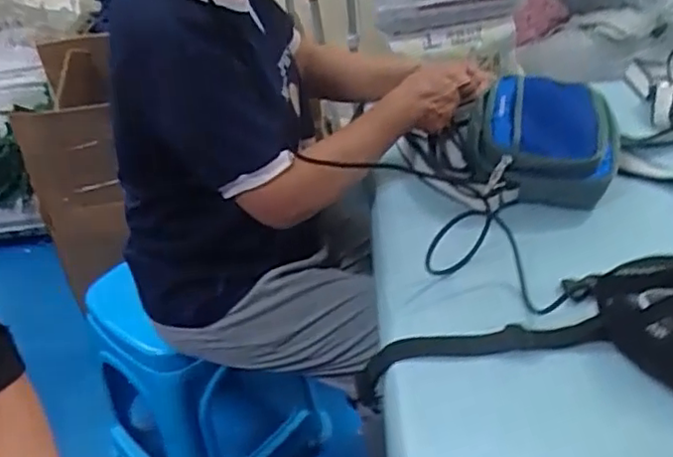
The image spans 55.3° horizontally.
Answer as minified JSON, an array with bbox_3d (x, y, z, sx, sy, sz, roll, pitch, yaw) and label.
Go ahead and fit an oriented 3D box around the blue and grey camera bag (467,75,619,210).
[{"bbox_3d":[0.257,-0.114,0.808,0.186,0.073,0.189,5,40,13],"label":"blue and grey camera bag"}]

